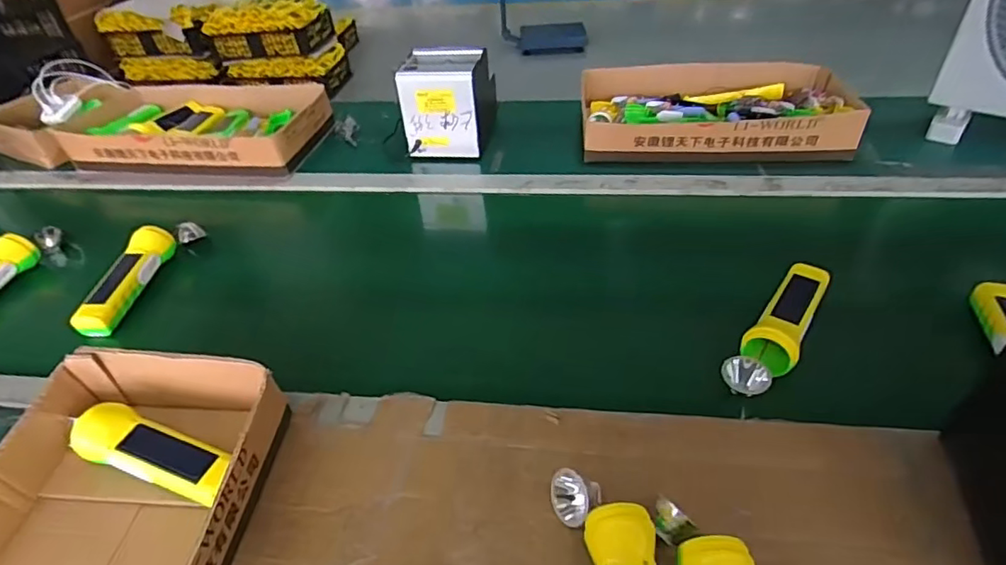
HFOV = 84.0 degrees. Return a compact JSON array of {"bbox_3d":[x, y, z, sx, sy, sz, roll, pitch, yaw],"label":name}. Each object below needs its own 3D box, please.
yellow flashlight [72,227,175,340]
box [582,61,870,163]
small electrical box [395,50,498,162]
[{"bbox_3d":[-0.487,-0.005,0.718,0.053,0.041,0.173,1,43,7],"label":"yellow flashlight"},{"bbox_3d":[0.341,-0.285,0.920,0.414,0.066,0.225,3,43,8],"label":"box"},{"bbox_3d":[-0.089,-0.314,0.950,0.140,0.136,0.163,-1,42,4],"label":"small electrical box"}]

